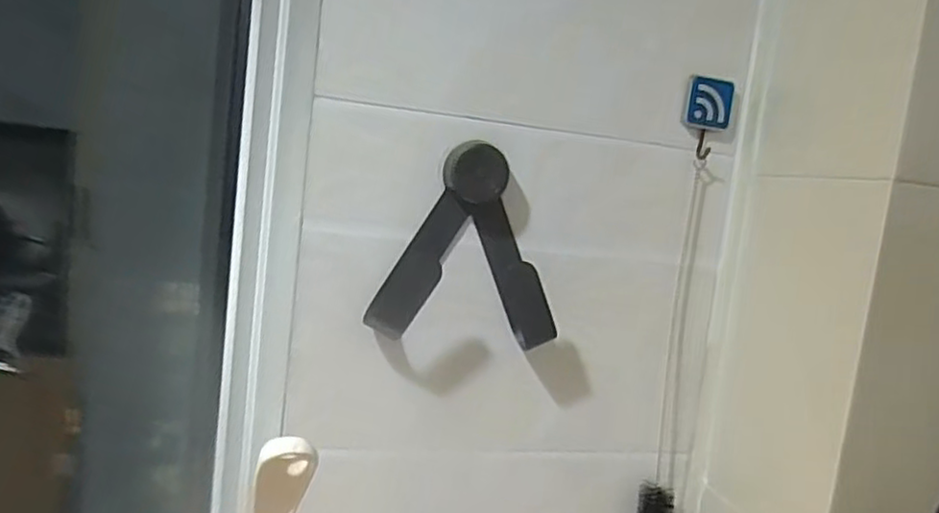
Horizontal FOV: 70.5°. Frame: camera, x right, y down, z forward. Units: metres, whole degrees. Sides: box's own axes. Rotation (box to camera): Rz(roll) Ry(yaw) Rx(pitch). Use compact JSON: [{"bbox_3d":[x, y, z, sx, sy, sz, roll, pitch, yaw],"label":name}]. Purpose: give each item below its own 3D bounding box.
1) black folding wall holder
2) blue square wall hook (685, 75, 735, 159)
[{"bbox_3d":[0.001,-0.011,0.573,0.161,0.158,0.044,4,6,-23],"label":"black folding wall holder"},{"bbox_3d":[0.221,-0.129,0.617,0.043,0.073,0.009,5,13,-3],"label":"blue square wall hook"}]

